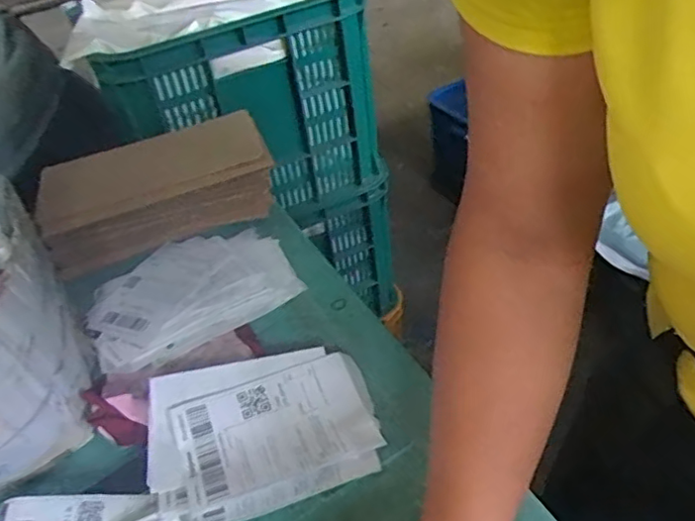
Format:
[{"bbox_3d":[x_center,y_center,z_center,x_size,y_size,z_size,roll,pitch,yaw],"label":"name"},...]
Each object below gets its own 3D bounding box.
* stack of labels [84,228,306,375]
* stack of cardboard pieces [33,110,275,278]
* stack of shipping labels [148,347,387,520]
[{"bbox_3d":[-0.166,0.026,0.618,0.203,0.023,0.158,-29,45,-20],"label":"stack of labels"},{"bbox_3d":[-0.218,-0.085,0.685,0.258,0.084,0.120,-23,43,-14],"label":"stack of cardboard pieces"},{"bbox_3d":[-0.069,0.131,0.476,0.173,0.023,0.123,-17,42,-7],"label":"stack of shipping labels"}]

